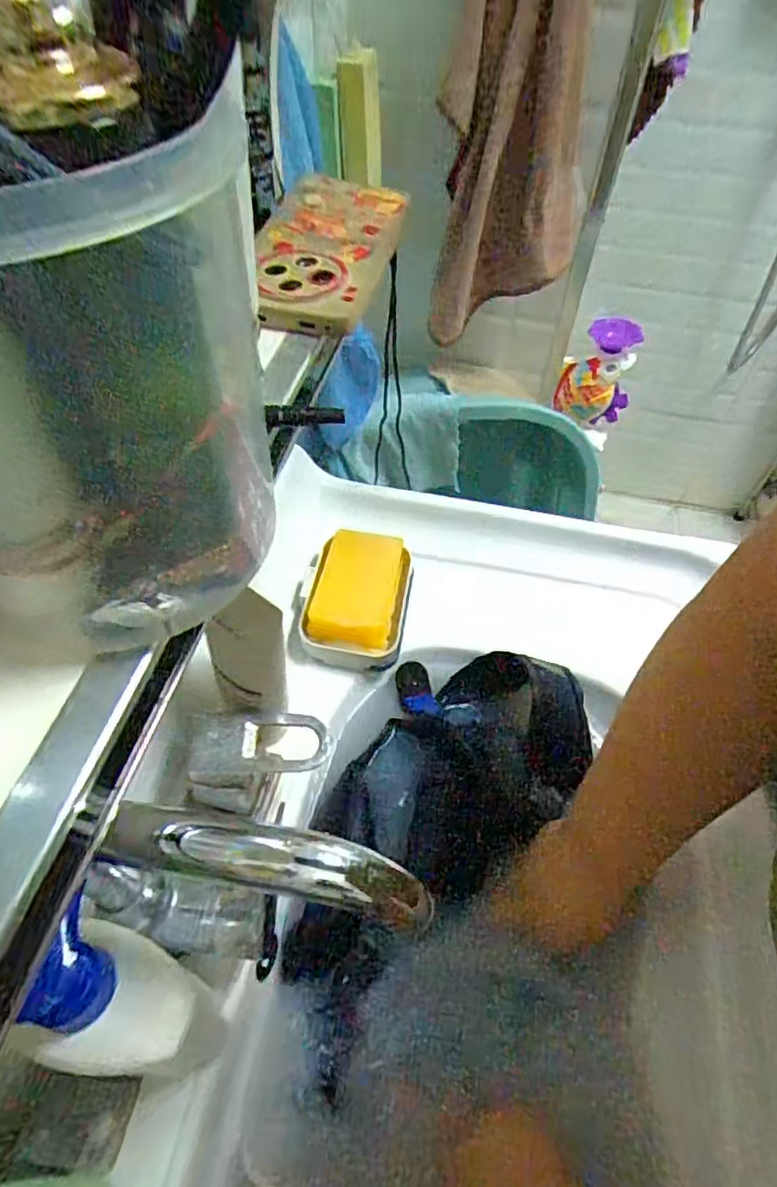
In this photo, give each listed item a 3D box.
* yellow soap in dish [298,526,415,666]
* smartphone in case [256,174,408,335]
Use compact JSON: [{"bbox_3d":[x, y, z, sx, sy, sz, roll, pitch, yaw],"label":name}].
[{"bbox_3d":[-0.029,0.001,0.549,0.092,0.040,0.124,8,52,4],"label":"yellow soap in dish"},{"bbox_3d":[-0.039,-0.204,0.362,0.077,0.012,0.156,11,56,4],"label":"smartphone in case"}]

